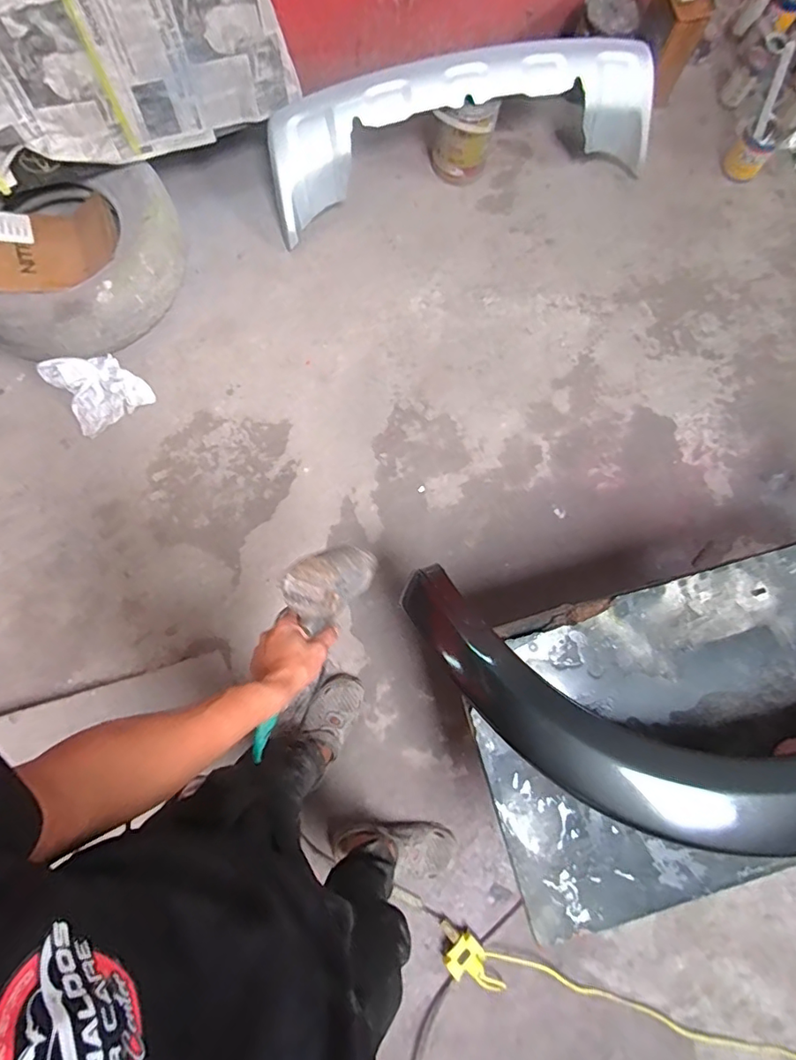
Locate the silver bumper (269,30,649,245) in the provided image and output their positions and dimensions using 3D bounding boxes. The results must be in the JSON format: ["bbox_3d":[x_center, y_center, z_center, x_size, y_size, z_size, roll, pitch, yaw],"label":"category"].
[{"bbox_3d":[0.172,-1.049,1.393,1.037,0.250,0.253,-15,81,-4],"label":"silver bumper"}]

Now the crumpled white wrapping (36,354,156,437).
[{"bbox_3d":[-0.777,-0.377,1.341,0.205,0.069,0.207,-35,82,-7],"label":"crumpled white wrapping"}]

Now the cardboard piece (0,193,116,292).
[{"bbox_3d":[-0.967,-0.700,1.293,0.490,0.104,0.273,-14,80,-4],"label":"cardboard piece"}]

